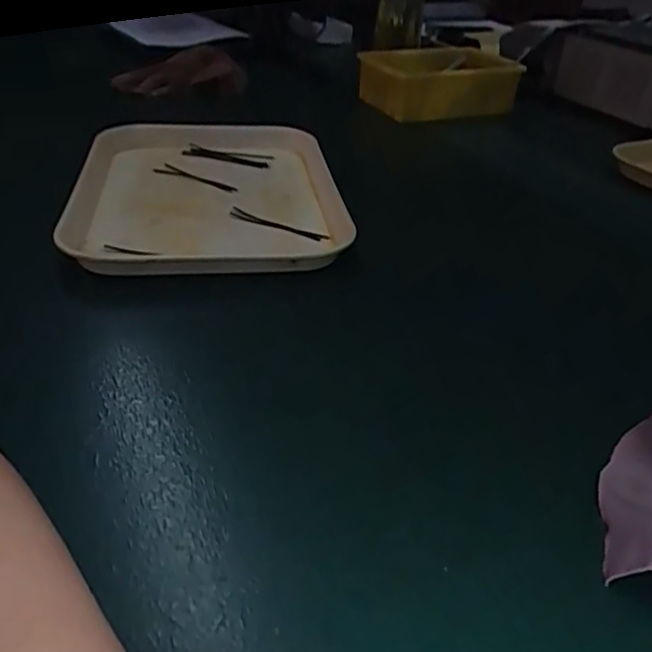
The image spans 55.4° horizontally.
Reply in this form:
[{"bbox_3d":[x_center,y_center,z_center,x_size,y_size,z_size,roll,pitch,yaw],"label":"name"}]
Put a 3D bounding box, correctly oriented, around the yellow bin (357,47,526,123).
[{"bbox_3d":[0.150,-0.321,0.824,0.210,0.064,0.124,-8,36,-15],"label":"yellow bin"}]

